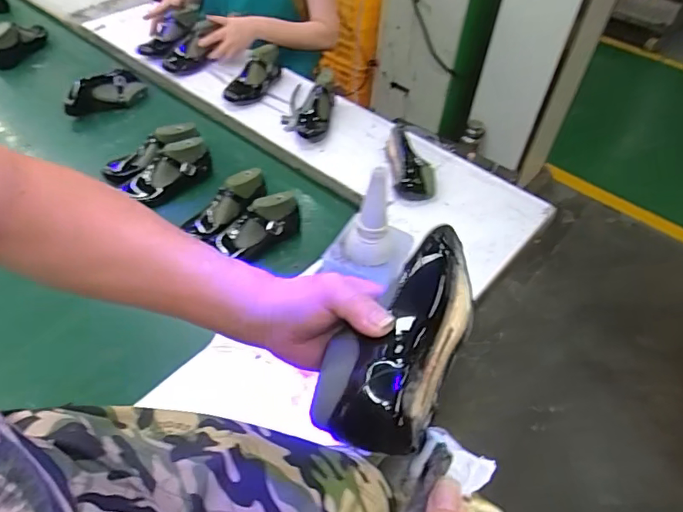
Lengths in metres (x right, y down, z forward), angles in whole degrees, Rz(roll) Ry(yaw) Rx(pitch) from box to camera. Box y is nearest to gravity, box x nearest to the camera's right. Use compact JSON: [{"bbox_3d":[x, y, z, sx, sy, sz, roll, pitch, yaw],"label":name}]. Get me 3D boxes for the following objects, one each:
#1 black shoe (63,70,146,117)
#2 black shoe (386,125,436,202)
[{"bbox_3d":[-0.577,-0.397,1.233,0.106,0.068,0.202,35,53,25],"label":"black shoe"},{"bbox_3d":[0.141,-0.194,1.049,0.087,0.058,0.194,-1,47,-6],"label":"black shoe"}]

